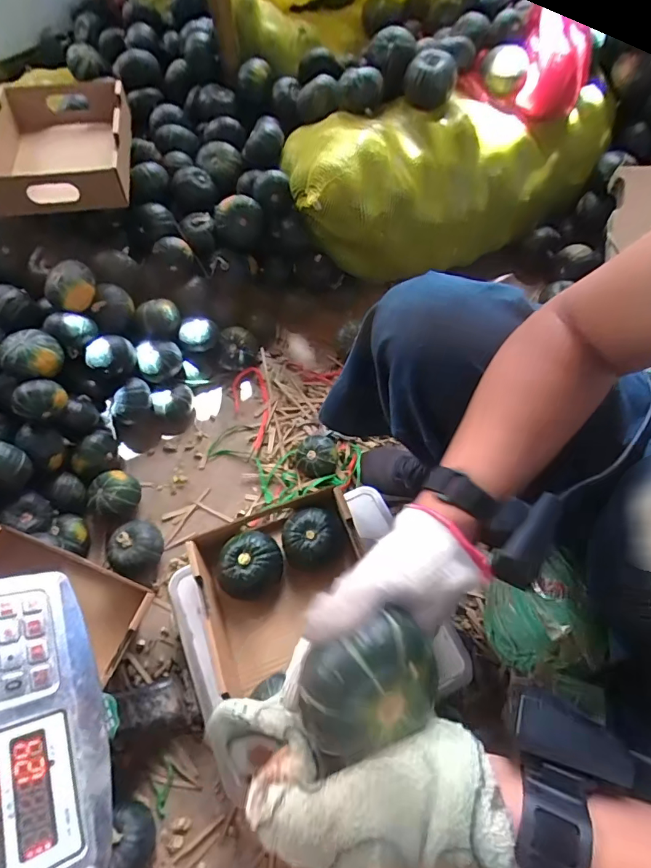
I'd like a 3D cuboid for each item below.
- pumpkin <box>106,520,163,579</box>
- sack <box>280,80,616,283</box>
[{"bbox_3d":[-0.302,0.183,0.739,0.084,0.069,0.078,-1,60,2],"label":"pumpkin"},{"bbox_3d":[0.278,-0.554,0.965,0.735,0.289,0.244,-21,61,-9],"label":"sack"}]

